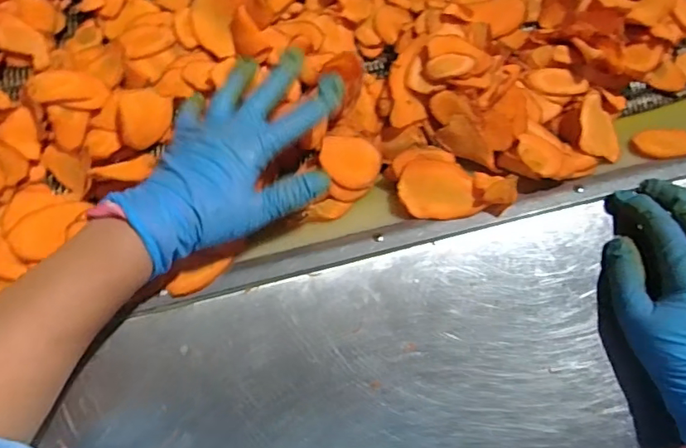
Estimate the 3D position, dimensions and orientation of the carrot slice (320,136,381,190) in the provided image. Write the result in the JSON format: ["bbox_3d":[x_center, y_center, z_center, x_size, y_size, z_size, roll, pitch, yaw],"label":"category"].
[{"bbox_3d":[0.007,-0.049,0.415,0.049,0.004,0.041,3,82,-17],"label":"carrot slice"}]

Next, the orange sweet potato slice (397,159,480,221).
[{"bbox_3d":[0.073,-0.026,0.402,0.057,0.009,0.046,2,78,-1],"label":"orange sweet potato slice"}]

